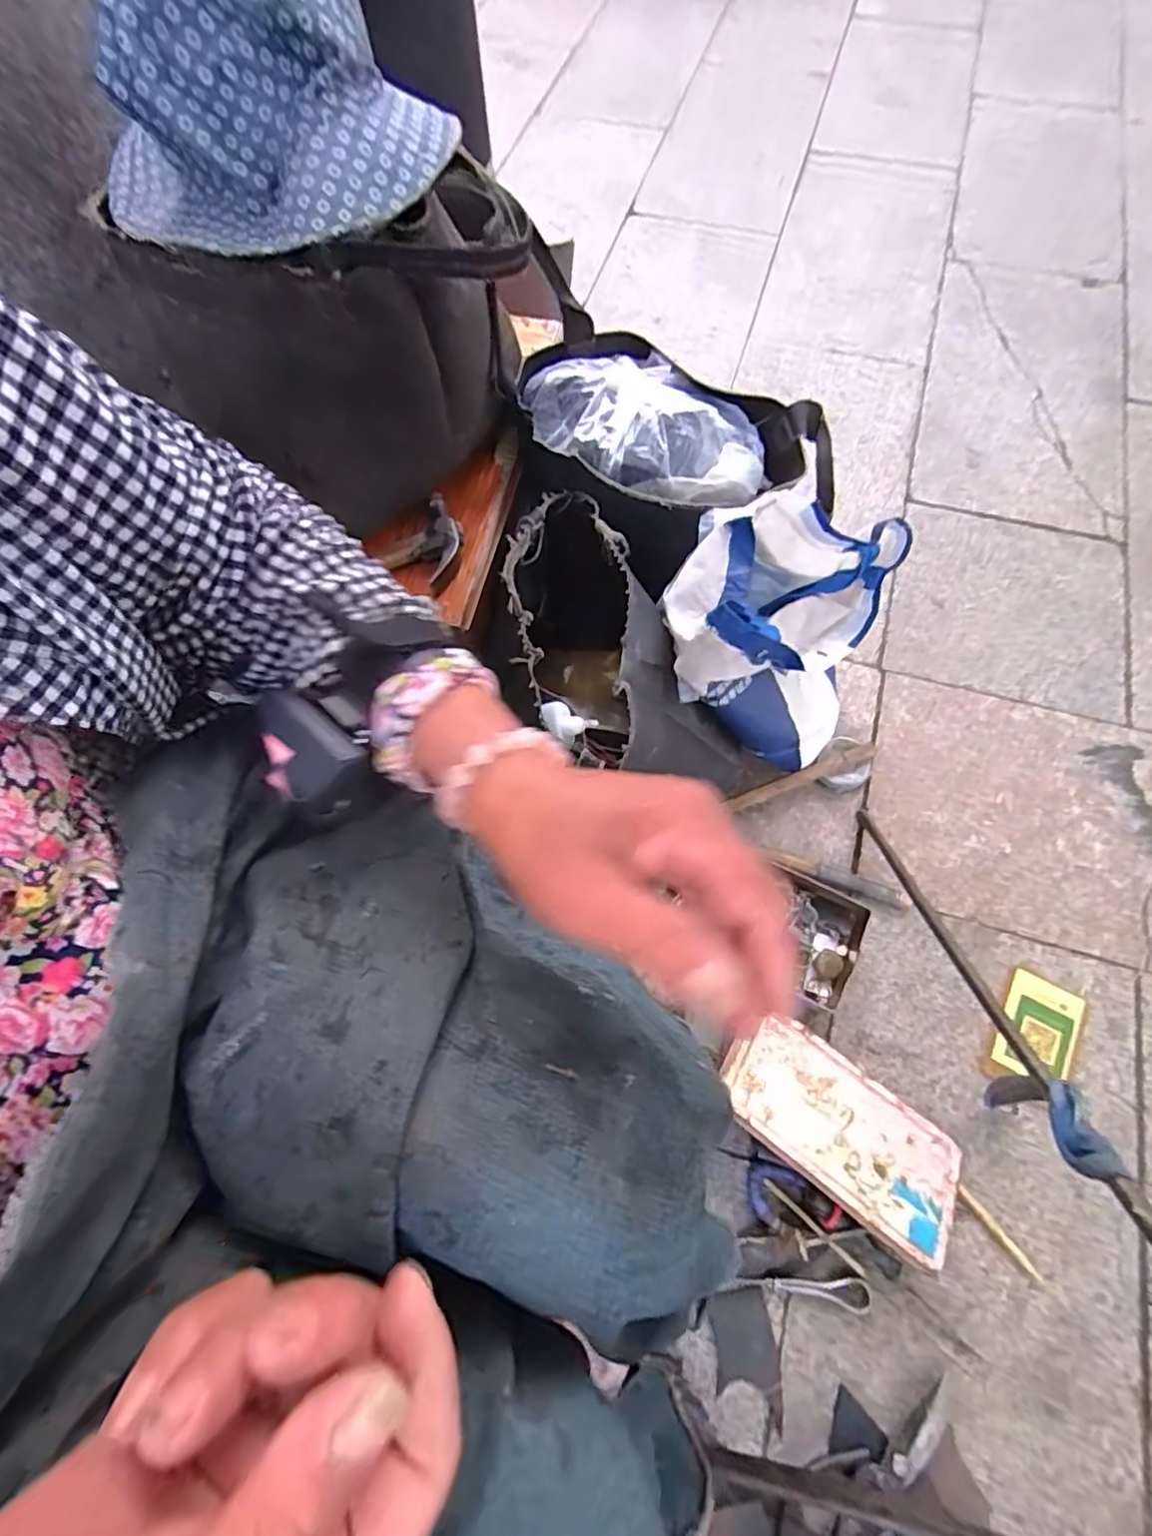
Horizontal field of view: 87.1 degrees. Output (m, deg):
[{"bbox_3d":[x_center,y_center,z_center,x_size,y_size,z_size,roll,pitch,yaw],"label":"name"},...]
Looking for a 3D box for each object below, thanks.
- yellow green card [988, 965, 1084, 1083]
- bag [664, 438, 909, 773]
[{"bbox_3d":[0.466,0.263,0.611,0.067,0.010,0.098,25,70,17],"label":"yellow green card"},{"bbox_3d":[0.198,-0.142,0.627,0.213,0.213,0.221,16,70,8],"label":"bag"}]

